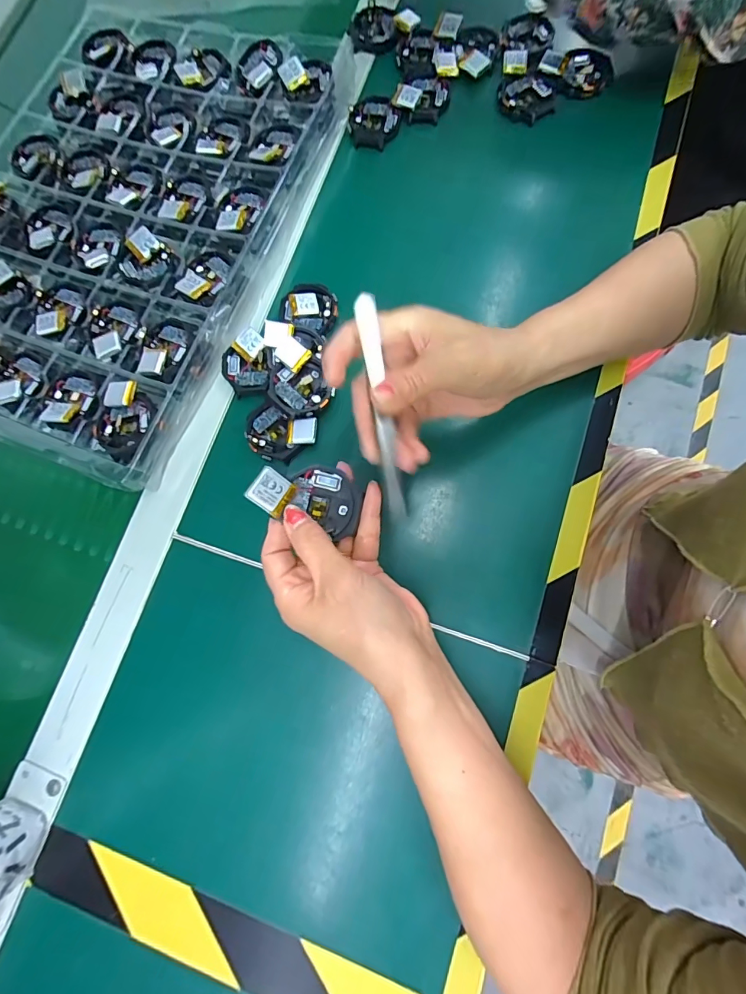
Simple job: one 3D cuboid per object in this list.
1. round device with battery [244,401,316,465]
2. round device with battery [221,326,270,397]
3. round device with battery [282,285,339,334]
[{"bbox_3d":[-0.075,-0.050,0.343,0.057,0.016,0.041,24,80,10],"label":"round device with battery"},{"bbox_3d":[-0.105,-0.111,0.357,0.041,0.015,0.052,-27,76,-1],"label":"round device with battery"},{"bbox_3d":[-0.054,-0.163,0.368,0.049,0.012,0.039,18,79,9],"label":"round device with battery"}]

